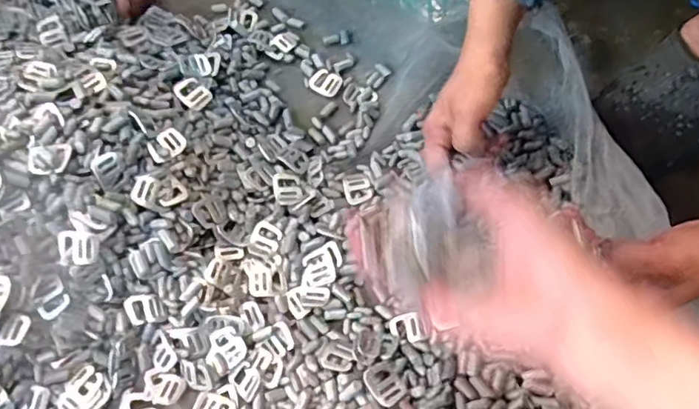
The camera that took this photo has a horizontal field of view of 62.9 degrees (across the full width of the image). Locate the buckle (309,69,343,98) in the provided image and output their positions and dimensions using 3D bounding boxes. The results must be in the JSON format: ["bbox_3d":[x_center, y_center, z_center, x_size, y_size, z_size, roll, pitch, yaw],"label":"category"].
[{"bbox_3d":[-0.026,-0.132,0.618,0.035,0.004,0.030,25,68,14],"label":"buckle"}]

